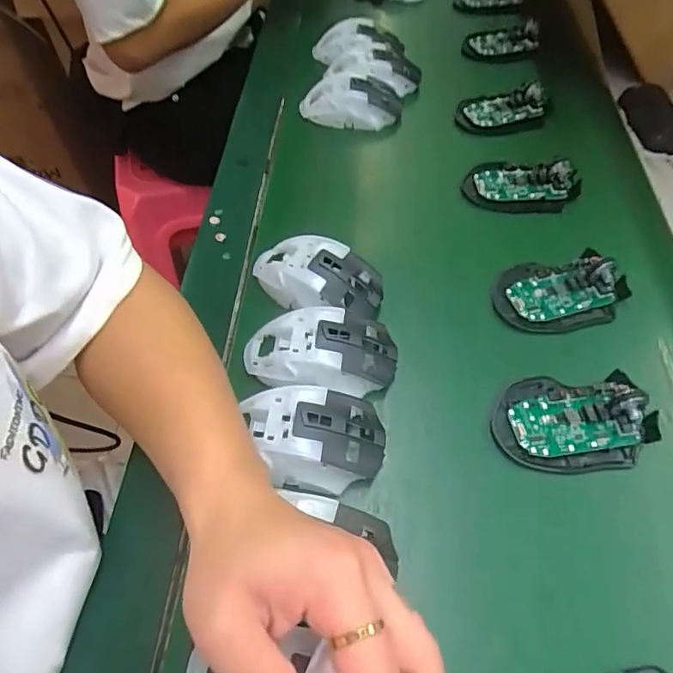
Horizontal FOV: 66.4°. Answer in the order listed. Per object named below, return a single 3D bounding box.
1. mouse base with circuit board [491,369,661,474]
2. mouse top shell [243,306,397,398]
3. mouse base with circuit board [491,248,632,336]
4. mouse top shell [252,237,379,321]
[{"bbox_3d":[0.175,0.059,0.375,0.114,0.029,0.071,-1,55,0],"label":"mouse base with circuit board"},{"bbox_3d":[-0.013,0.010,0.394,0.114,0.030,0.062,1,55,1],"label":"mouse top shell"},{"bbox_3d":[0.198,-0.043,0.443,0.113,0.025,0.069,-10,56,-6],"label":"mouse base with circuit board"},{"bbox_3d":[-0.018,-0.049,0.434,0.114,0.030,0.067,16,57,11],"label":"mouse top shell"}]

